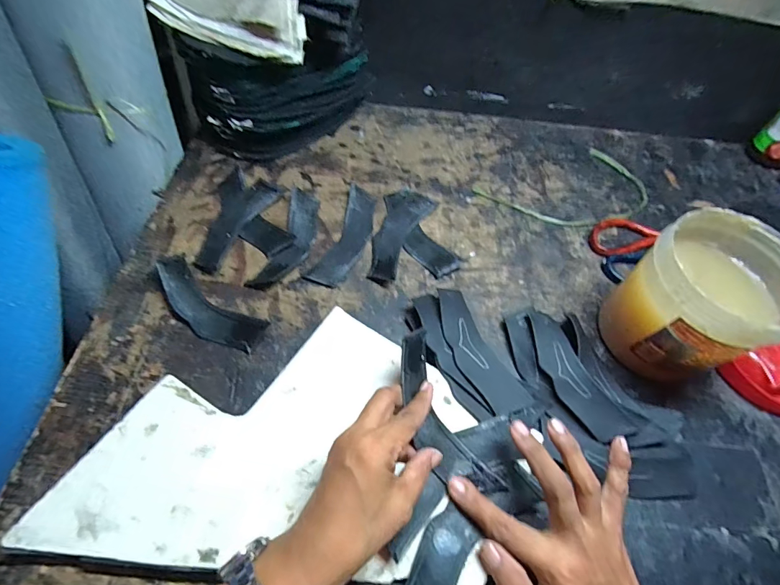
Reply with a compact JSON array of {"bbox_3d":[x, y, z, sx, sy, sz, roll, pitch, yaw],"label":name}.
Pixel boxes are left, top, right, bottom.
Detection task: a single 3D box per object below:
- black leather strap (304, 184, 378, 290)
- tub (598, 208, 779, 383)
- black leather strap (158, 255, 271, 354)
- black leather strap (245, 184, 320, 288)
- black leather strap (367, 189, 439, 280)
[{"bbox_3d":[-0.049,-0.066,0.462,0.043,0.015,0.136,19,58,7],"label":"black leather strap"},{"bbox_3d":[0.282,0.012,0.376,0.118,0.131,0.114,2,58,-4],"label":"tub"},{"bbox_3d":[-0.184,0.012,0.395,0.129,0.024,0.047,32,61,14],"label":"black leather strap"},{"bbox_3d":[-0.111,-0.062,0.453,0.045,0.016,0.136,15,58,5],"label":"black leather strap"},{"bbox_3d":[0.010,-0.071,0.474,0.045,0.010,0.141,24,59,10],"label":"black leather strap"}]

